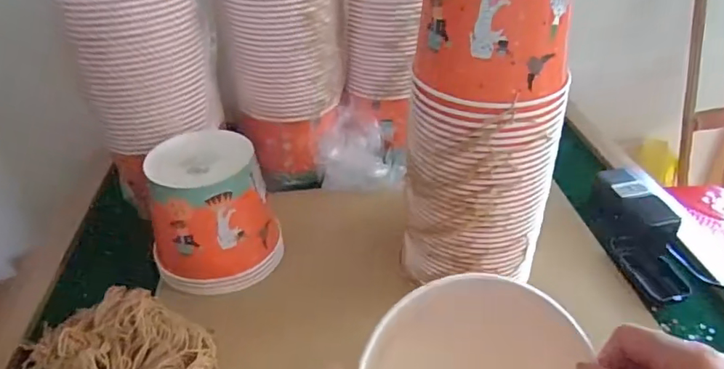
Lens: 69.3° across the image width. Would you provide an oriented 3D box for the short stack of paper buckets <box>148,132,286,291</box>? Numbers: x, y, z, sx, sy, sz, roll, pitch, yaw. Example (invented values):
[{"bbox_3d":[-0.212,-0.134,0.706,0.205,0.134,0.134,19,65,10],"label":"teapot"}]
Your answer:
[{"bbox_3d":[-0.187,0.036,0.651,0.122,0.163,0.139,25,43,33],"label":"short stack of paper buckets"}]

